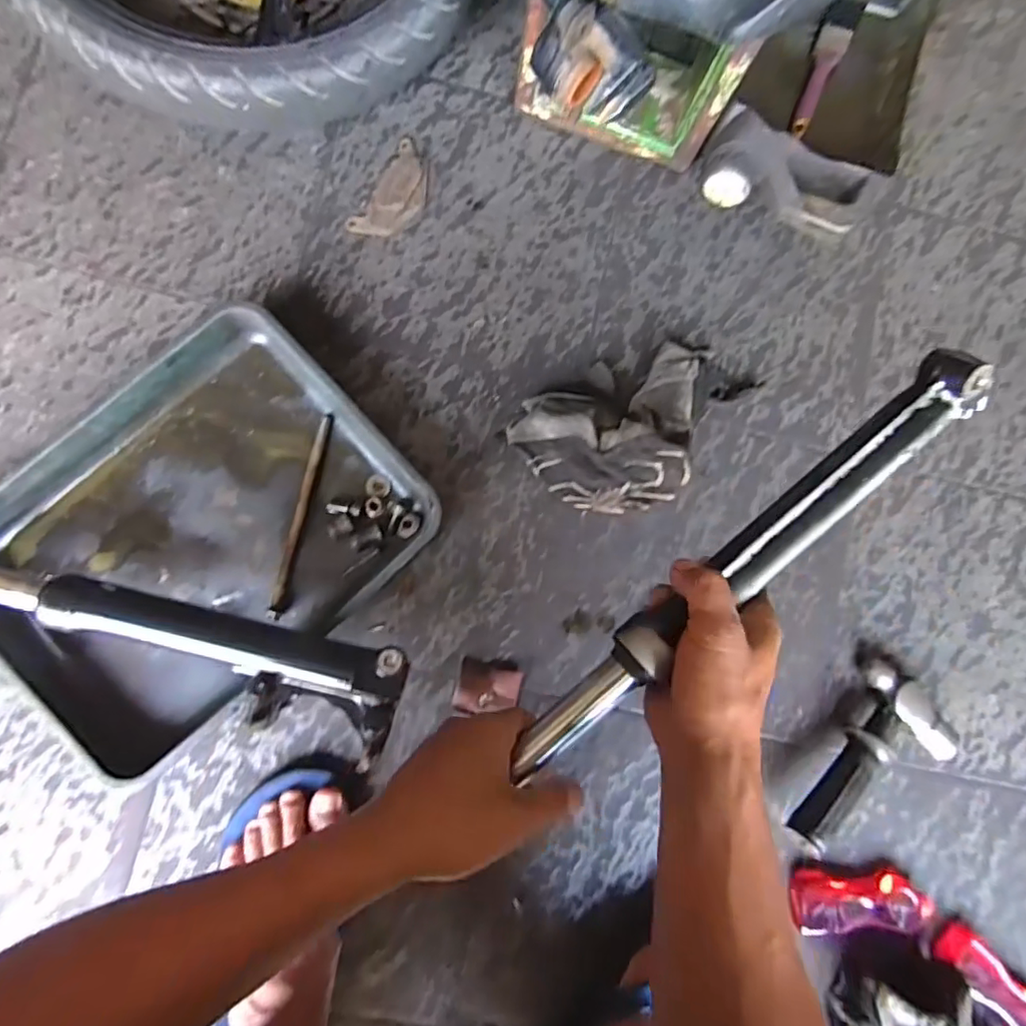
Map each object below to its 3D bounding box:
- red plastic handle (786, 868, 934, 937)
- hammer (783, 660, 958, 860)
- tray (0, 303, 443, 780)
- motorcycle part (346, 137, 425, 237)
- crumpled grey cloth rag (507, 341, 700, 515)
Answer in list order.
[{"bbox_3d":[0.333,0.368,0.552,0.121,0.024,0.045,3,83,-5],"label":"red plastic handle"},{"bbox_3d":[0.341,0.243,0.555,0.101,0.052,0.194,39,81,-1],"label":"hammer"},{"bbox_3d":[-0.275,0.019,0.520,0.359,0.051,0.275,-40,89,-9],"label":"tray"},{"bbox_3d":[-0.118,-0.324,0.594,0.052,0.014,0.111,31,82,-2],"label":"motorcycle part"},{"bbox_3d":[0.102,-0.073,0.564,0.191,0.063,0.143,-21,86,-8],"label":"crumpled grey cloth rag"}]

